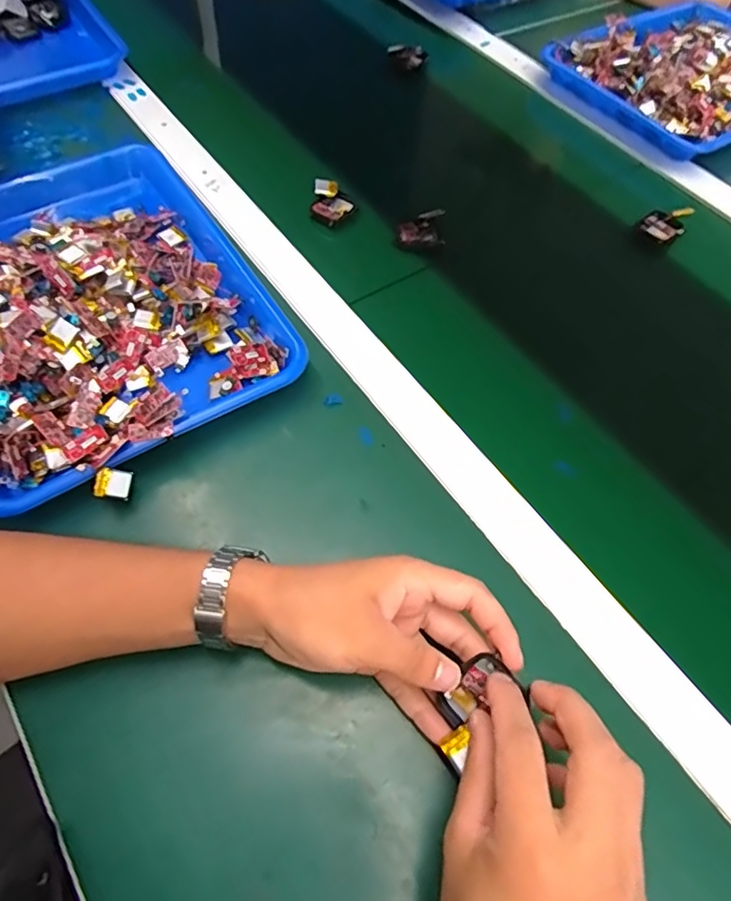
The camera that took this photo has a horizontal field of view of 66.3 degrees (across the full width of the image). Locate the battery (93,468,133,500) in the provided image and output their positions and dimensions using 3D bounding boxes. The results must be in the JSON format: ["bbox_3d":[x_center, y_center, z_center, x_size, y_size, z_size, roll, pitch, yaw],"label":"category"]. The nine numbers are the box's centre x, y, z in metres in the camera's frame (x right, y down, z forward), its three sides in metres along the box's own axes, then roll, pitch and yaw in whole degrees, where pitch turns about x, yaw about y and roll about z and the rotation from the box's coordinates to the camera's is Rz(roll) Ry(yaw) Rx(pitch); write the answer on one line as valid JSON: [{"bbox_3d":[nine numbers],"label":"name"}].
[{"bbox_3d":[-0.169,0.023,0.374,0.005,0.024,0.019,4,82,40],"label":"battery"}]

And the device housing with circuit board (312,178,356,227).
[{"bbox_3d":[-0.031,-0.244,0.547,0.040,0.019,0.042,2,60,-3],"label":"device housing with circuit board"}]

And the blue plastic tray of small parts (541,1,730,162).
[{"bbox_3d":[0.399,-0.453,0.663,0.314,0.029,0.224,-29,66,-19],"label":"blue plastic tray of small parts"}]

